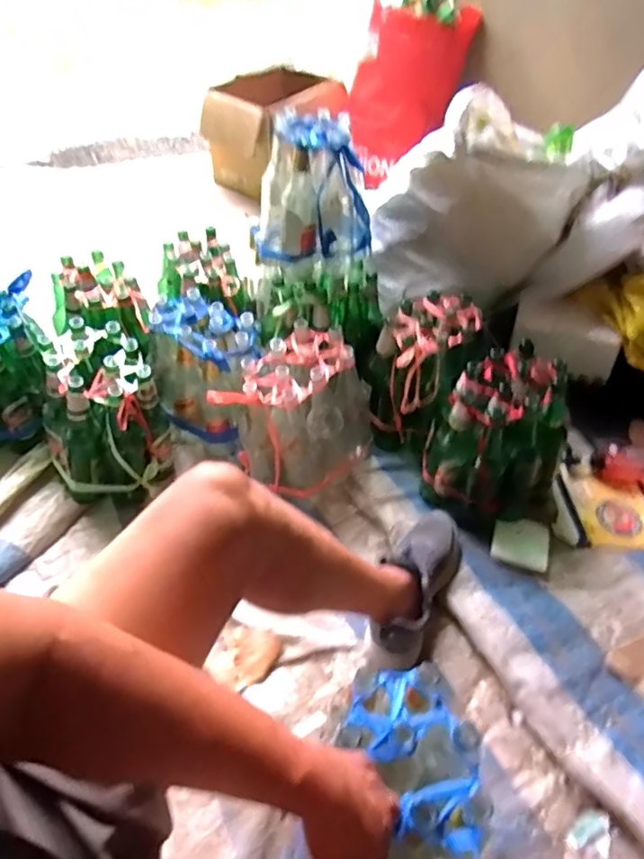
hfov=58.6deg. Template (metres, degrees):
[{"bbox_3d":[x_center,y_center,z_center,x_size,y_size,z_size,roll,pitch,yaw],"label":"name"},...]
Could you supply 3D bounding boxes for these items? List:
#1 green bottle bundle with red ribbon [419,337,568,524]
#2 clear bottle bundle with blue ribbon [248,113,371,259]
[{"bbox_3d":[0.327,0.015,1.064,0.228,0.243,0.238,28,52,21],"label":"green bottle bundle with red ribbon"},{"bbox_3d":[-0.014,-0.451,1.155,0.203,0.267,0.197,2,47,-2],"label":"clear bottle bundle with blue ribbon"}]

